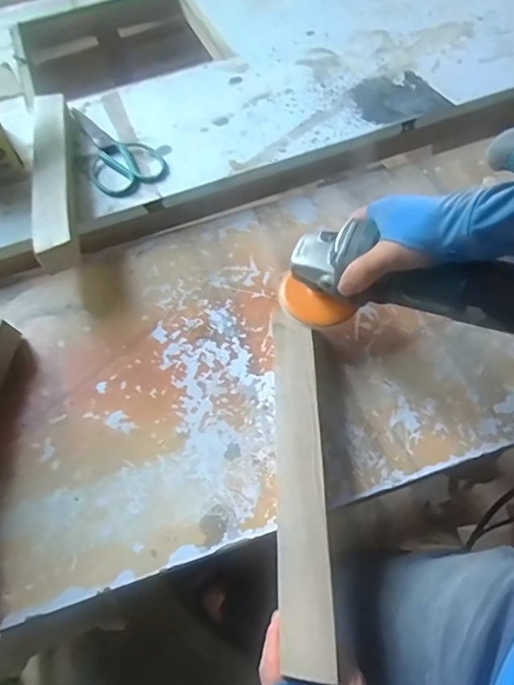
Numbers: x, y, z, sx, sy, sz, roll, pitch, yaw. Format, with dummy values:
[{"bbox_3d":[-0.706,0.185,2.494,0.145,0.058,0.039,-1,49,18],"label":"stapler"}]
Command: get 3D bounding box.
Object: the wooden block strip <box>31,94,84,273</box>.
[{"bbox_3d":[-0.284,-0.236,0.696,0.052,0.041,0.348,-16,56,-2],"label":"wooden block strip"}]

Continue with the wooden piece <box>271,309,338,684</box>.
[{"bbox_3d":[0.040,0.114,0.468,0.044,0.019,0.335,-2,57,2],"label":"wooden piece"}]

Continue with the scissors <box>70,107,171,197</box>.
[{"bbox_3d":[-0.211,-0.298,0.747,0.104,0.007,0.222,-22,59,-10],"label":"scissors"}]

